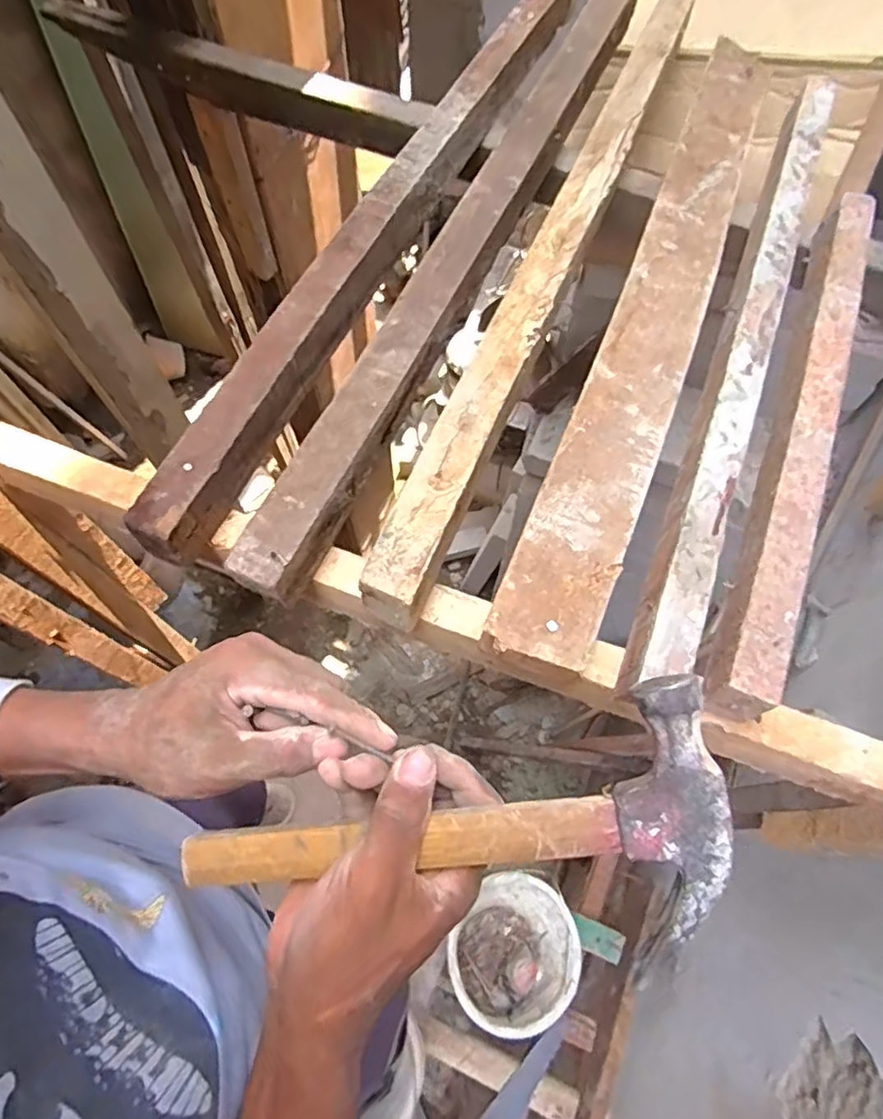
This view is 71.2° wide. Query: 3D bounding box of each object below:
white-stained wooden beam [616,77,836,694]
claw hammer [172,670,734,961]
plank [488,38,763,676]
[{"bbox_3d":[0.271,-0.197,0.552,0.045,0.038,0.683,22,68,8],"label":"white-stained wooden beam"},{"bbox_3d":[-0.004,0.136,0.292,0.266,0.025,0.101,-16,66,14],"label":"claw hammer"},{"bbox_3d":[0.210,-0.248,0.569,0.077,0.020,0.758,22,68,8],"label":"plank"}]

